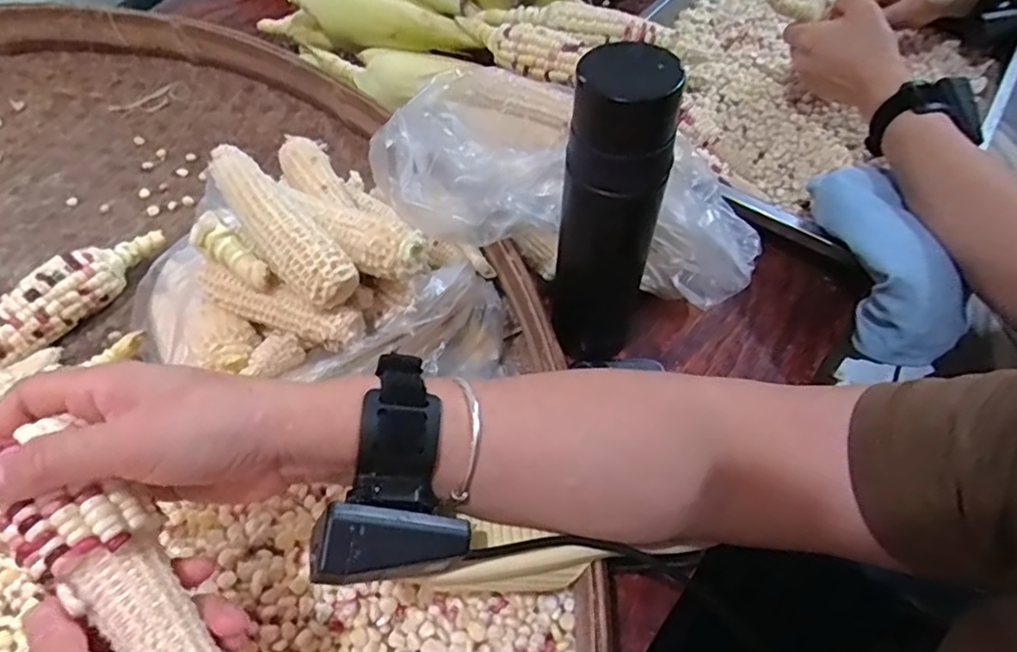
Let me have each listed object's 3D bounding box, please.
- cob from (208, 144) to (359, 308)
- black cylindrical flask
[{"bbox_3d":[-0.147,-0.064,0.389,0.037,0.030,0.143,-35,61,-22],"label":"cob"},{"bbox_3d":[0.068,-0.065,0.419,0.061,0.237,0.054,12,55,9],"label":"black cylindrical flask"}]

